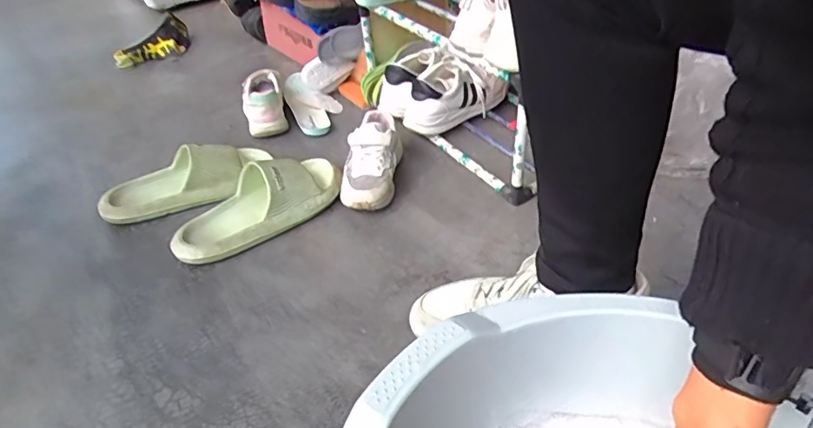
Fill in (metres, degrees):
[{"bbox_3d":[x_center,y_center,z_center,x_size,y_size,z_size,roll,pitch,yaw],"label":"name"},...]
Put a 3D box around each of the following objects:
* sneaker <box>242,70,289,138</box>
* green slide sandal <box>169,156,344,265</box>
[{"bbox_3d":[-0.267,-0.205,0.982,0.079,0.078,0.114,-11,40,-7],"label":"sneaker"},{"bbox_3d":[-0.212,-0.019,0.773,0.269,0.073,0.102,-33,47,-30],"label":"green slide sandal"}]

